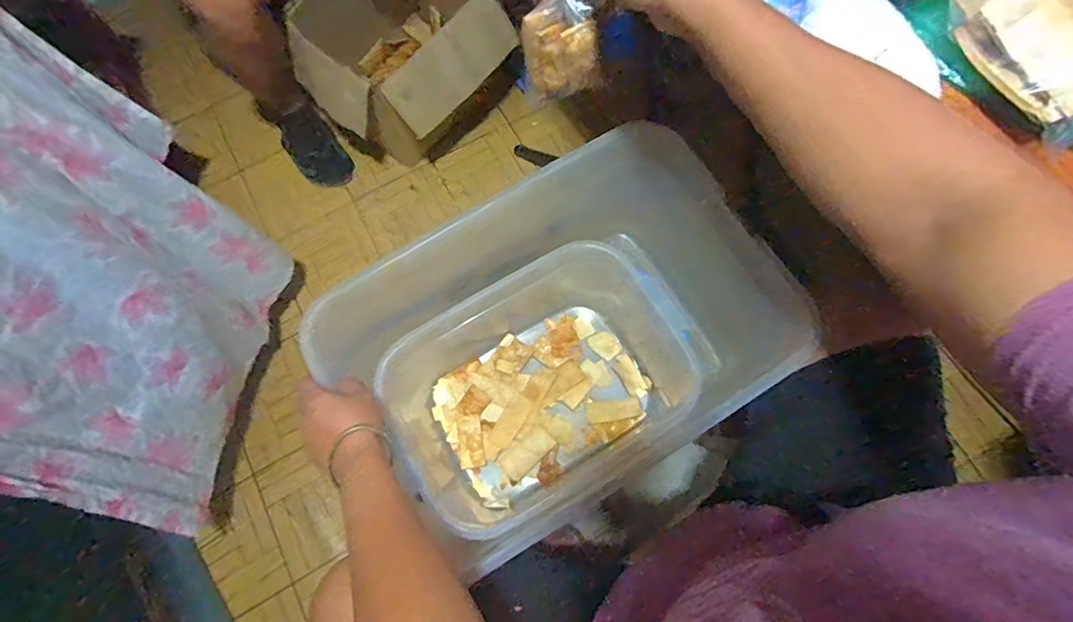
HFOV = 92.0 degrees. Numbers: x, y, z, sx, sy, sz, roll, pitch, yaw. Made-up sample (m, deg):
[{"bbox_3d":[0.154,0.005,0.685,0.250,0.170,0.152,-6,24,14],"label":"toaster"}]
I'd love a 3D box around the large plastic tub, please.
[{"bbox_3d":[0.022,0.042,0.657,0.470,0.251,0.346,-31,75,-7],"label":"large plastic tub"}]

